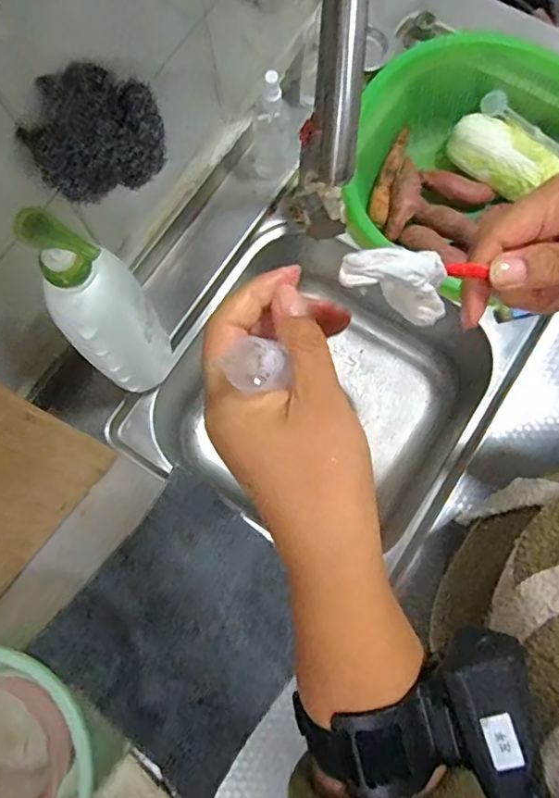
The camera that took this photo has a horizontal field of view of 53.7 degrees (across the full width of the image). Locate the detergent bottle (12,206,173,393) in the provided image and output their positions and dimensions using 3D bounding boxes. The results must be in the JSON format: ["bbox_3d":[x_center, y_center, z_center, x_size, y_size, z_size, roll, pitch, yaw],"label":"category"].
[{"bbox_3d":[-0.156,-0.080,0.489,0.082,0.248,0.059,-40,78,-8],"label":"detergent bottle"}]

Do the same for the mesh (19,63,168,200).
[{"bbox_3d":[-0.148,-0.217,0.448,0.110,0.076,0.075,-25,77,-5],"label":"mesh"}]

